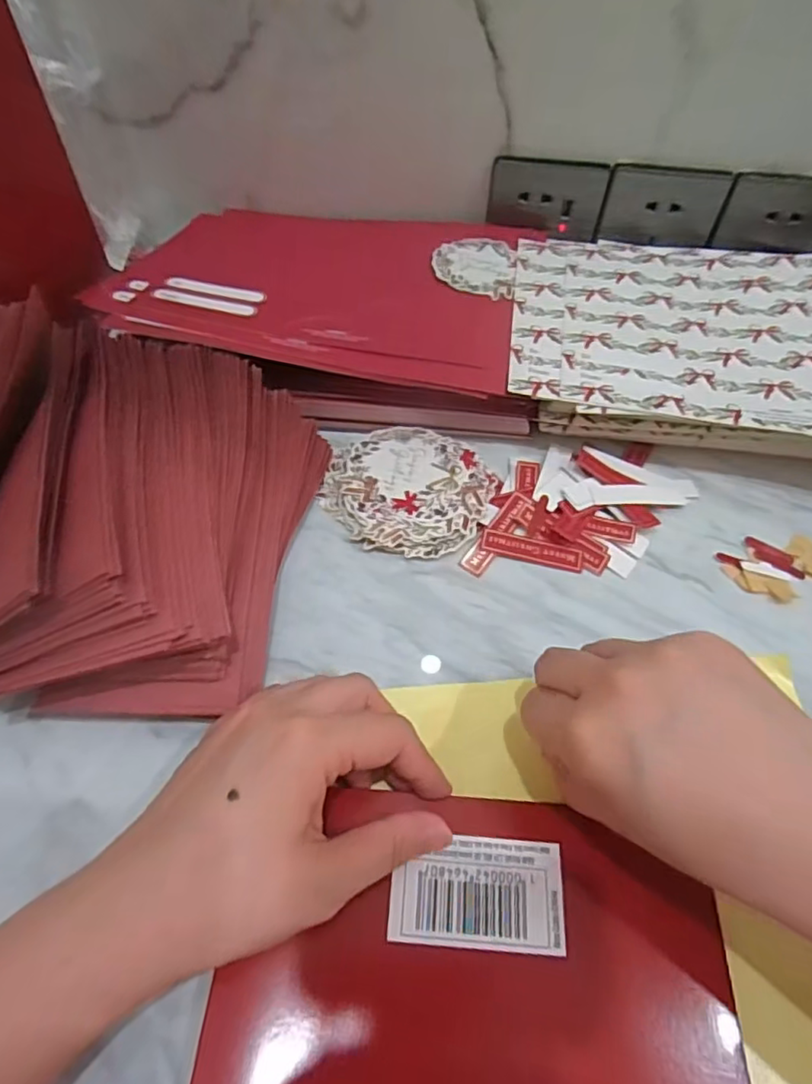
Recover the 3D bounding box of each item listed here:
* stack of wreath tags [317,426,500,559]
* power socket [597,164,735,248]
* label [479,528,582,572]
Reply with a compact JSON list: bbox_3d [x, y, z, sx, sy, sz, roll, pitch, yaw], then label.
[{"bbox_3d":[-0.002,-0.032,0.365,0.101,0.015,0.087,23,58,14],"label":"stack of wreath tags"},{"bbox_3d":[0.190,-0.250,0.439,0.083,0.045,0.013,7,56,3],"label":"power socket"},{"bbox_3d":[0.074,0.004,0.347,0.058,0.004,0.014,12,56,6],"label":"label"}]

